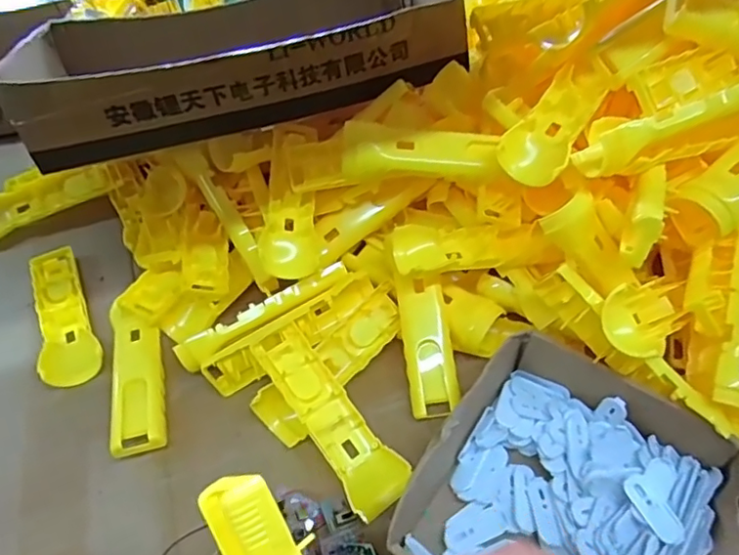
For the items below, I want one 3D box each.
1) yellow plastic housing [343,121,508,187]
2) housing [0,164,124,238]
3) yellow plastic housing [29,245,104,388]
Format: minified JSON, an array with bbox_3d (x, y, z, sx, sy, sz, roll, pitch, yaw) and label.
[{"bbox_3d":[0.046,-0.103,0.470,0.130,0.040,0.033,1,52,2],"label":"yellow plastic housing"},{"bbox_3d":[-0.354,-0.089,0.620,0.156,0.040,0.039,-21,54,-14],"label":"housing"},{"bbox_3d":[-0.299,0.034,0.543,0.051,0.015,0.163,-25,56,-17],"label":"yellow plastic housing"}]

